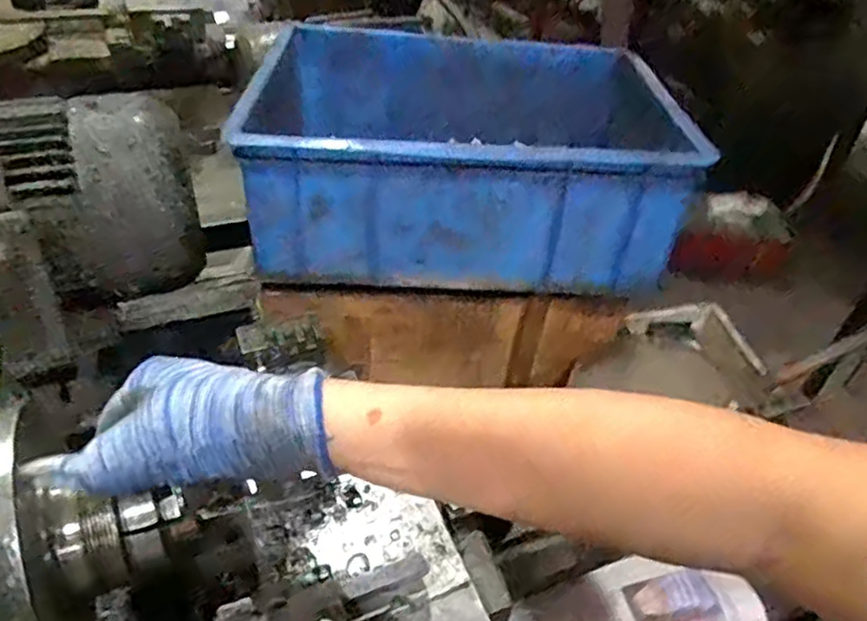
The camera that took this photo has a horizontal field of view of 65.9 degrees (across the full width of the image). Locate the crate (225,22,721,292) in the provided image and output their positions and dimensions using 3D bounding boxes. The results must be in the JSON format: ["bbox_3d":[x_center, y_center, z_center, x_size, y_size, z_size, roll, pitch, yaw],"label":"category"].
[{"bbox_3d":[0.022,-0.167,0.675,0.393,0.134,0.292,4,41,-2],"label":"crate"}]

